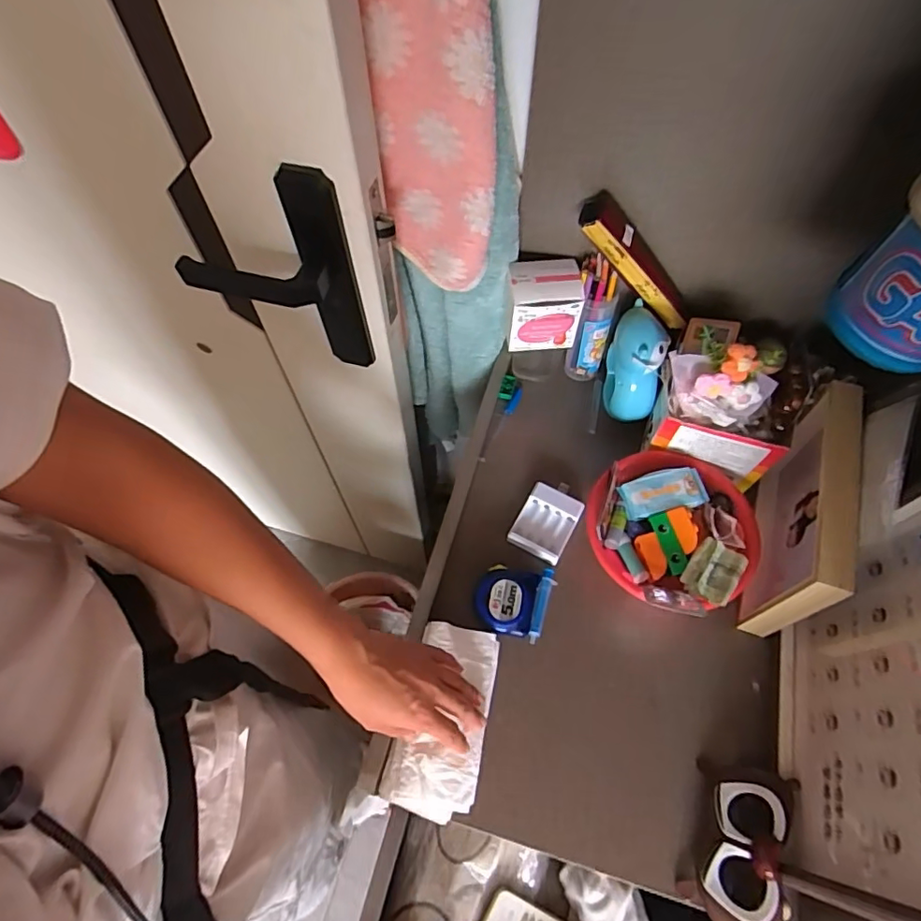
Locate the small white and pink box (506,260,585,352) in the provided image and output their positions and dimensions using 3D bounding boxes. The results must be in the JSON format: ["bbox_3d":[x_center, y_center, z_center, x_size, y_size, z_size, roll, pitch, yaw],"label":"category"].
[{"bbox_3d":[0.092,-0.181,0.633,0.087,0.080,0.068,-4,62,-2],"label":"small white and pink box"}]

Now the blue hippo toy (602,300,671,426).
[{"bbox_3d":[0.205,-0.111,0.651,0.057,0.131,0.094,8,62,4],"label":"blue hippo toy"}]

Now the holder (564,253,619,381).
[{"bbox_3d":[0.160,-0.168,0.668,0.050,0.167,0.052,12,62,7],"label":"holder"}]

